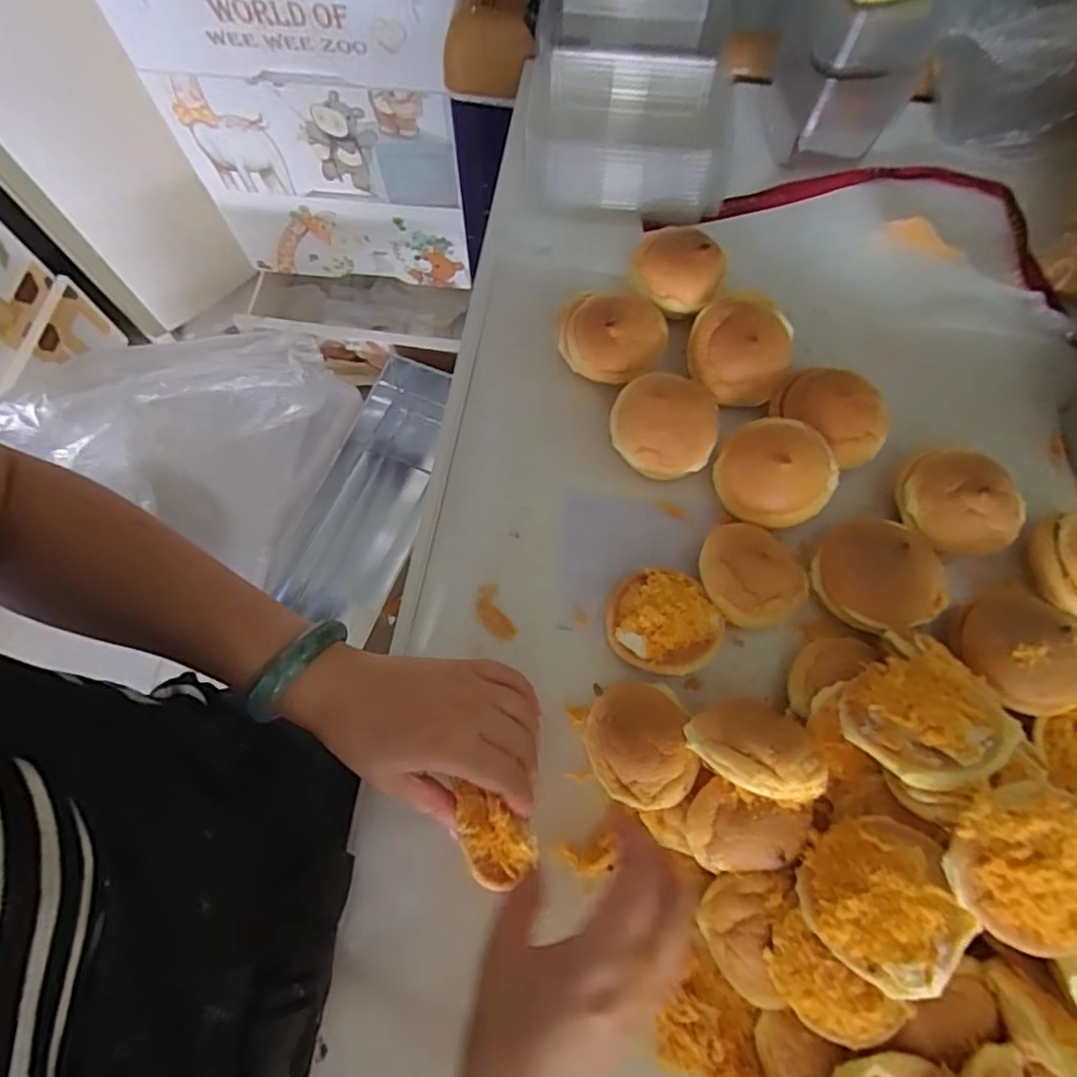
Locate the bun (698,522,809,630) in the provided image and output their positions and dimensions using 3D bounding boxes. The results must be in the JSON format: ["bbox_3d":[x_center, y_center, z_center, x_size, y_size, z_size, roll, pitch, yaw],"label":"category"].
[{"bbox_3d":[0.153,0.031,0.442,0.063,0.035,0.078,-41,75,-12],"label":"bun"}]

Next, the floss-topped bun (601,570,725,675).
[{"bbox_3d":[0.090,0.062,0.434,0.077,0.030,0.071,0,71,1],"label":"floss-topped bun"}]

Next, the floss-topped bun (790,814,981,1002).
[{"bbox_3d":[0.190,0.198,0.330,0.075,0.033,0.077,-8,71,25],"label":"floss-topped bun"}]

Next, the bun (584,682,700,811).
[{"bbox_3d":[0.066,0.138,0.401,0.063,0.047,0.077,-11,71,-3],"label":"bun"}]

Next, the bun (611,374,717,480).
[{"bbox_3d":[0.098,-0.086,0.477,0.077,0.055,0.075,3,71,2],"label":"bun"}]

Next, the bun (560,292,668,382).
[{"bbox_3d":[0.062,-0.164,0.500,0.088,0.054,0.078,4,71,2],"label":"bun"}]

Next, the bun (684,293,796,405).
[{"bbox_3d":[0.165,-0.156,0.493,0.079,0.048,0.079,9,72,4],"label":"bun"}]

